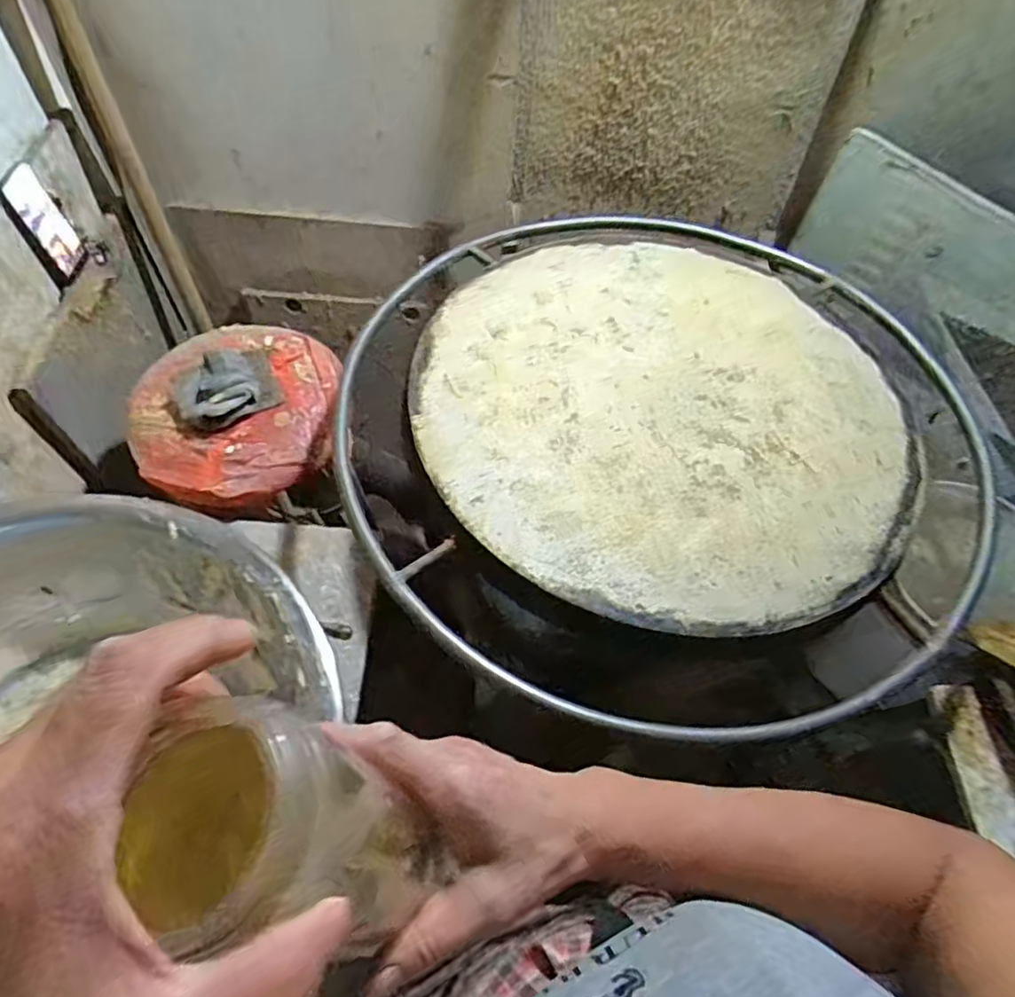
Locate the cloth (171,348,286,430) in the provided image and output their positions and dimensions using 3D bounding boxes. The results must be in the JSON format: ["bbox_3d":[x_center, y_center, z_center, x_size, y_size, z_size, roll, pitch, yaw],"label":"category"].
[{"bbox_3d":[-0.406,-0.162,0.931,0.142,0.039,0.121,-22,61,-18],"label":"cloth"}]

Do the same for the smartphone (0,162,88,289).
[{"bbox_3d":[-0.688,-0.405,0.963,0.006,0.148,0.085,2,50,11],"label":"smartphone"}]

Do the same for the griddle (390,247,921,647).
[{"bbox_3d":[0.197,-0.122,0.811,0.580,0.021,0.593,2,57,-3],"label":"griddle"}]

